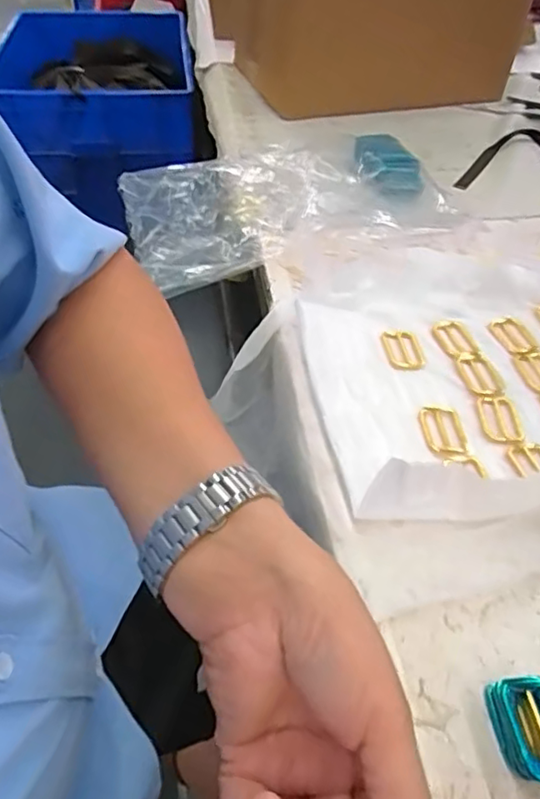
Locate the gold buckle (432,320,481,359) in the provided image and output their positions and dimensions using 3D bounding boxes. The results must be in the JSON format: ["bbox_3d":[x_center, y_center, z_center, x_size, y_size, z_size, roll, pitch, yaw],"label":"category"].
[{"bbox_3d":[0.165,-0.054,0.524,0.033,0.004,0.047,-13,49,-15],"label":"gold buckle"}]

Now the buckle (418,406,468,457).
[{"bbox_3d":[0.131,0.024,0.446,0.033,0.005,0.047,1,47,-2],"label":"buckle"}]

